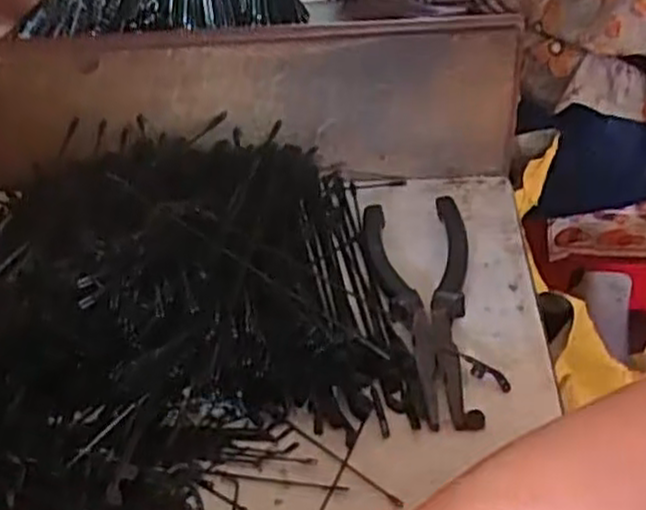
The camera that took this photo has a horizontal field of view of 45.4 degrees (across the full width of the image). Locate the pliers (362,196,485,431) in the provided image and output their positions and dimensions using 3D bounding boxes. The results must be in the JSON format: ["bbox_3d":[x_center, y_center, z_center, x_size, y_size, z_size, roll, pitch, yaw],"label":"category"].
[{"bbox_3d":[0.061,0.024,0.455,0.059,0.031,0.176,-4,38,-1],"label":"pliers"}]

